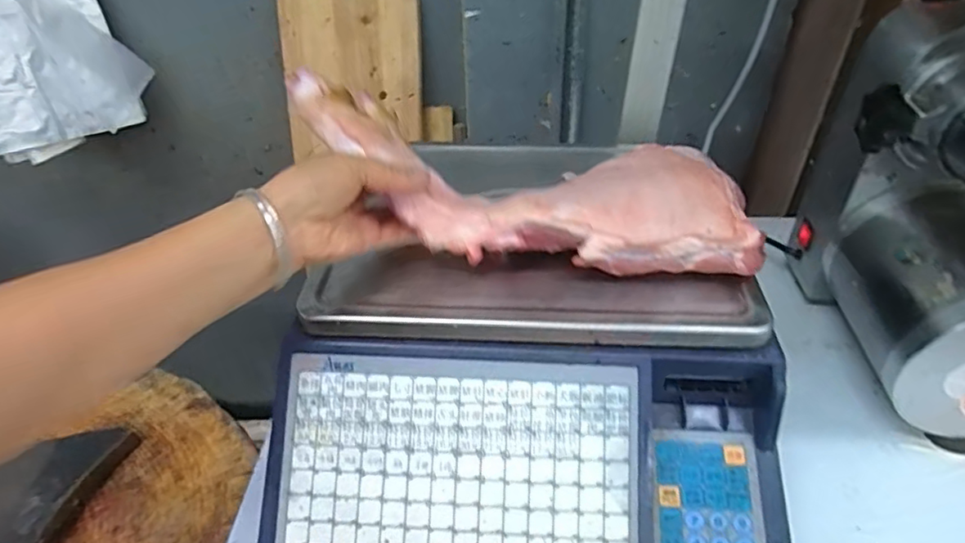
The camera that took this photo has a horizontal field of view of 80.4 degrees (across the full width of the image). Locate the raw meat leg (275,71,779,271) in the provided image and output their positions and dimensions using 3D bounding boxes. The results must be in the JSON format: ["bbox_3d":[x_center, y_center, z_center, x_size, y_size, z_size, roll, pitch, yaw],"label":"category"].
[{"bbox_3d":[0.030,-0.068,0.448,0.358,0.071,0.105,12,41,0],"label":"raw meat leg"}]

